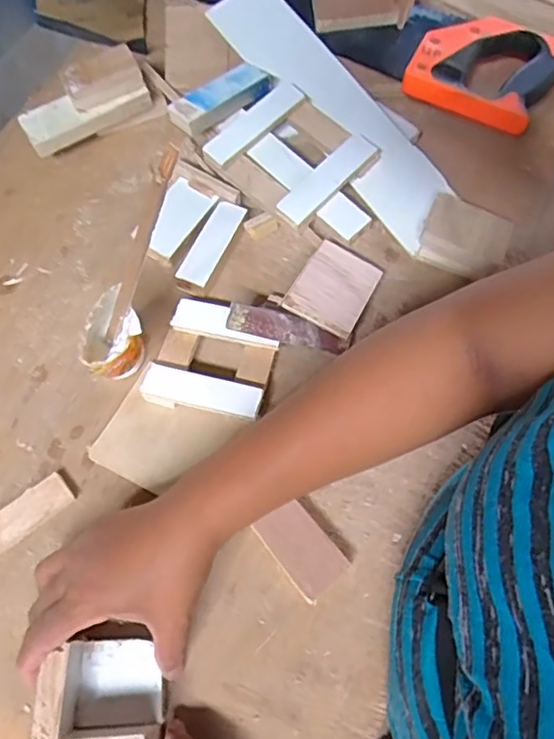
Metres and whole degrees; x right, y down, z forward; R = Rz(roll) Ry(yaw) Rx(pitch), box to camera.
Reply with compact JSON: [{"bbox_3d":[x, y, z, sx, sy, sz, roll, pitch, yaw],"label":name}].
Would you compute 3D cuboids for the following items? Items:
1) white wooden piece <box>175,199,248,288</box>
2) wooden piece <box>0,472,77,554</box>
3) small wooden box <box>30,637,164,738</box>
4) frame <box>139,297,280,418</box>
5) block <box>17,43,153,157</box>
[{"bbox_3d":[-0.057,-0.109,0.514,0.028,0.017,0.085,21,69,8],"label":"white wooden piece"},{"bbox_3d":[-0.183,0.105,0.432,0.064,0.012,0.027,-36,73,-15],"label":"wooden piece"},{"bbox_3d":[-0.108,0.205,0.363,0.069,0.034,0.067,0,68,-1],"label":"small wooden box"},{"bbox_3d":[-0.050,-0.007,0.469,0.090,0.022,0.089,14,68,5],"label":"frame"},{"bbox_3d":[-0.180,-0.250,0.548,0.122,0.048,0.050,-34,72,-1],"label":"block"}]

